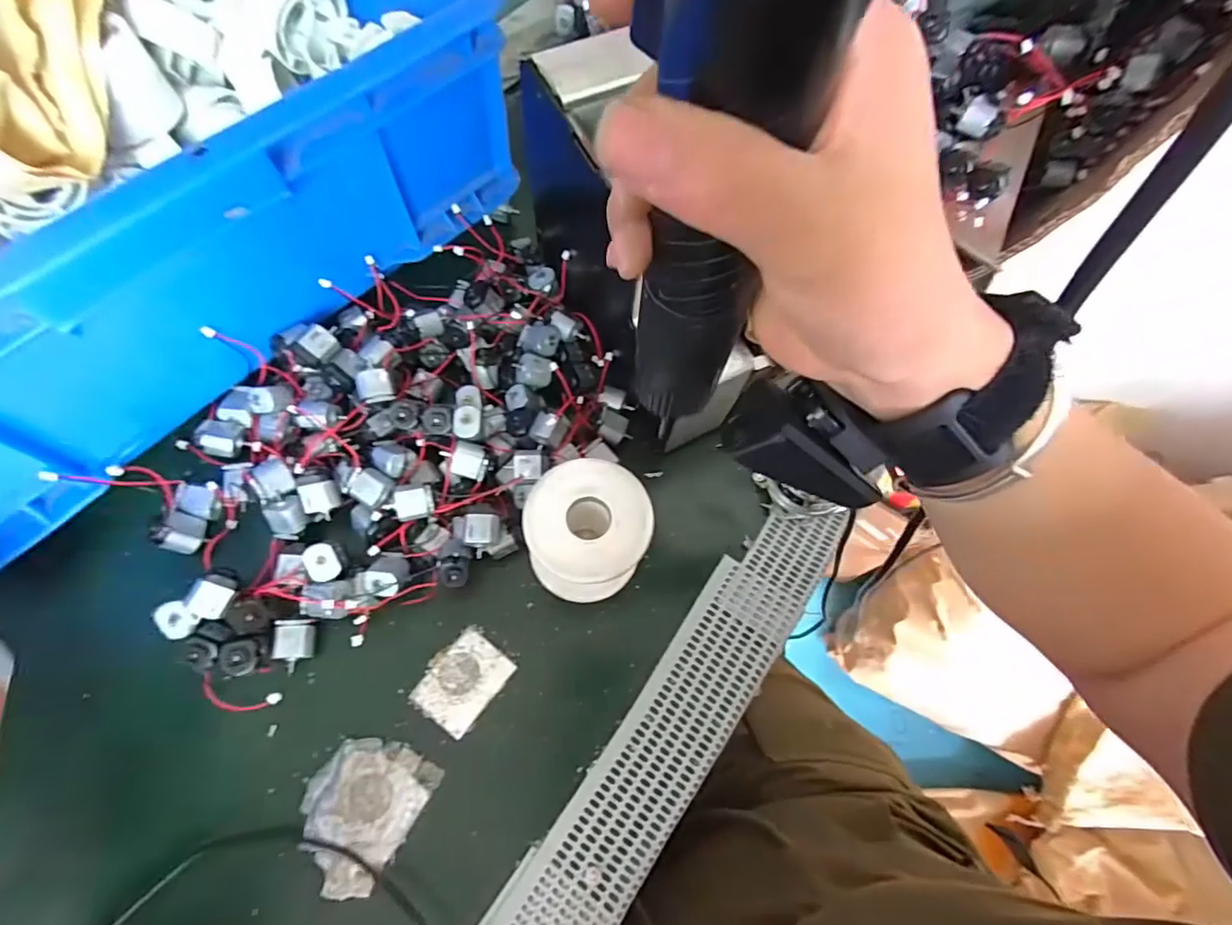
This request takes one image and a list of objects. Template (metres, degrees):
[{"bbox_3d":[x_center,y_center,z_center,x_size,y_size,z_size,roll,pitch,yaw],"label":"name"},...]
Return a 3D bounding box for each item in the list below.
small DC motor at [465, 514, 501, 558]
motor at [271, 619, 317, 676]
[{"bbox_3d":[-0.073,0.041,0.308,0.018,0.018,0.022,-3,67,-3],"label":"small DC motor"},{"bbox_3d":[-0.169,0.096,0.293,0.018,0.012,0.026,-1,67,-2],"label":"motor"}]

